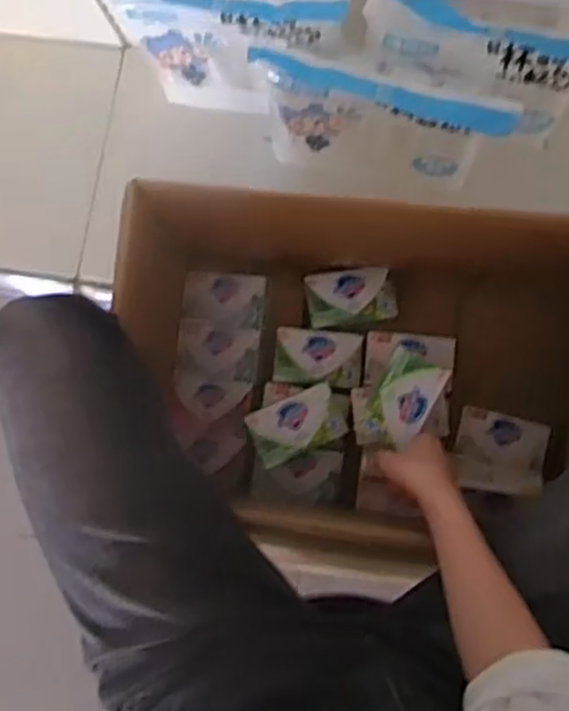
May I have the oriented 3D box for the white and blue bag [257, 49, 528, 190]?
[{"bbox_3d":[0.113,-0.262,0.895,0.290,0.218,0.054,12,86,8],"label":"white and blue bag"}]

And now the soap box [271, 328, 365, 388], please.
[{"bbox_3d":[0.038,0.003,0.848,0.095,0.023,0.064,4,85,8],"label":"soap box"}]

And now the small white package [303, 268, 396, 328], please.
[{"bbox_3d":[0.075,-0.068,0.856,0.099,0.035,0.062,-7,83,6],"label":"small white package"}]

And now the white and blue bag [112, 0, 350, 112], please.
[{"bbox_3d":[-0.052,-0.368,0.928,0.264,0.232,0.055,5,85,8],"label":"white and blue bag"}]

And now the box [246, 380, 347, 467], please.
[{"bbox_3d":[0.012,0.074,0.813,0.097,0.031,0.062,-27,97,-4],"label":"box"}]

